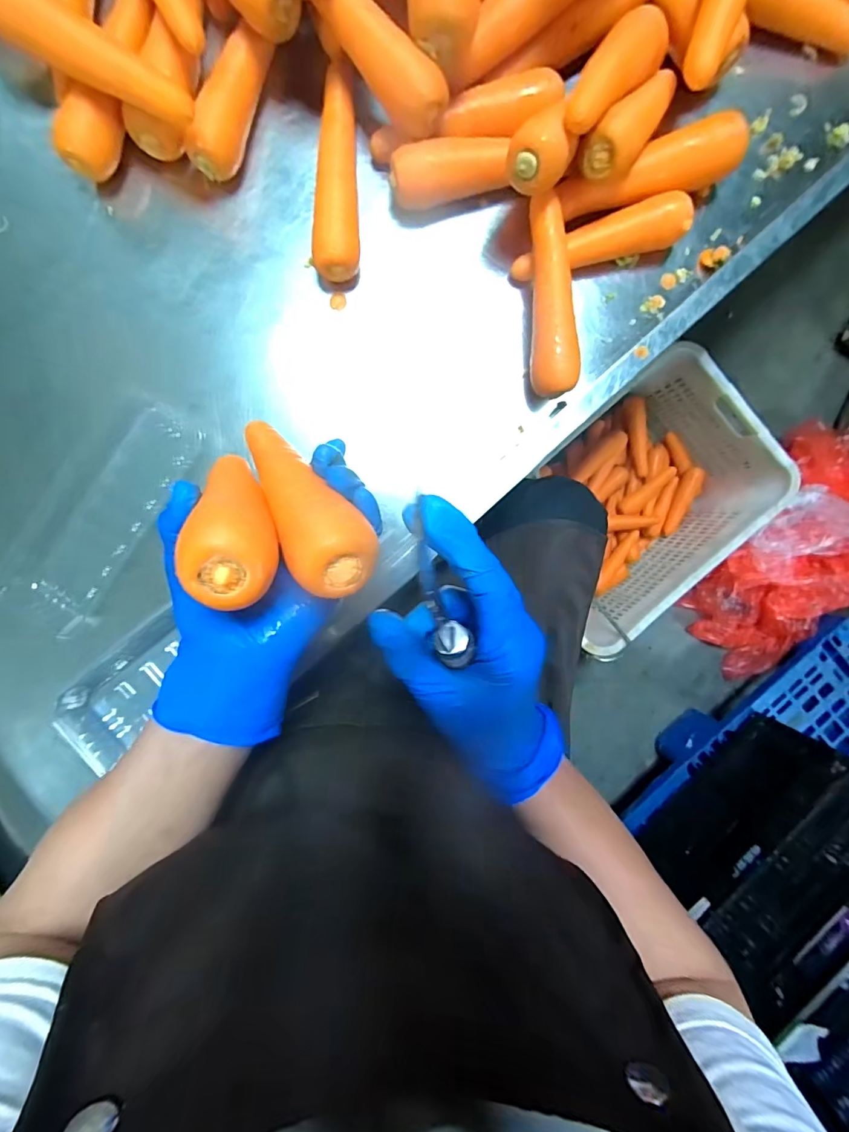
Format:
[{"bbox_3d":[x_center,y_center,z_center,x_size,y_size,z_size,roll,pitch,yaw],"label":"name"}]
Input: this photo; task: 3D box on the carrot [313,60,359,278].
[{"bbox_3d":[-0.076,-0.359,0.411,0.038,0.031,0.188,4,93,-3],"label":"carrot"}]

